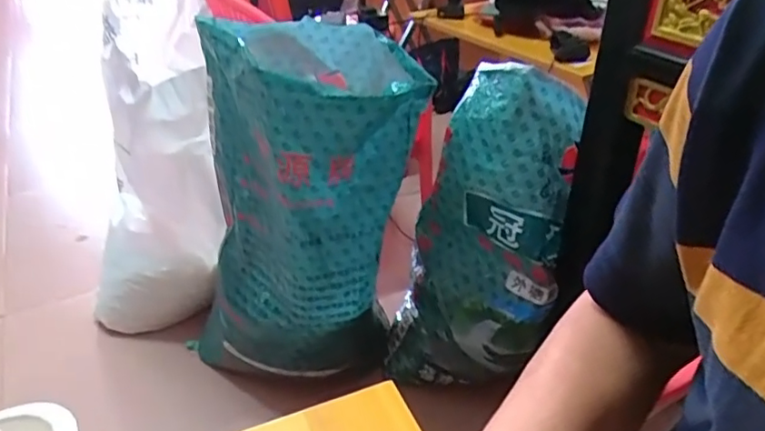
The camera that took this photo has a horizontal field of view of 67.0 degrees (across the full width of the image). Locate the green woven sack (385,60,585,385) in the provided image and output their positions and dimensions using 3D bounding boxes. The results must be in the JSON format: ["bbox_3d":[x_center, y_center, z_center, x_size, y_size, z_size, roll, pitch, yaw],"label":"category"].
[{"bbox_3d":[0.153,0.044,0.964,0.271,0.535,0.153,9,34,15],"label":"green woven sack"}]

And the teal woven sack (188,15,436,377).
[{"bbox_3d":[-0.133,-0.015,0.998,0.398,0.558,0.313,3,33,6],"label":"teal woven sack"}]

